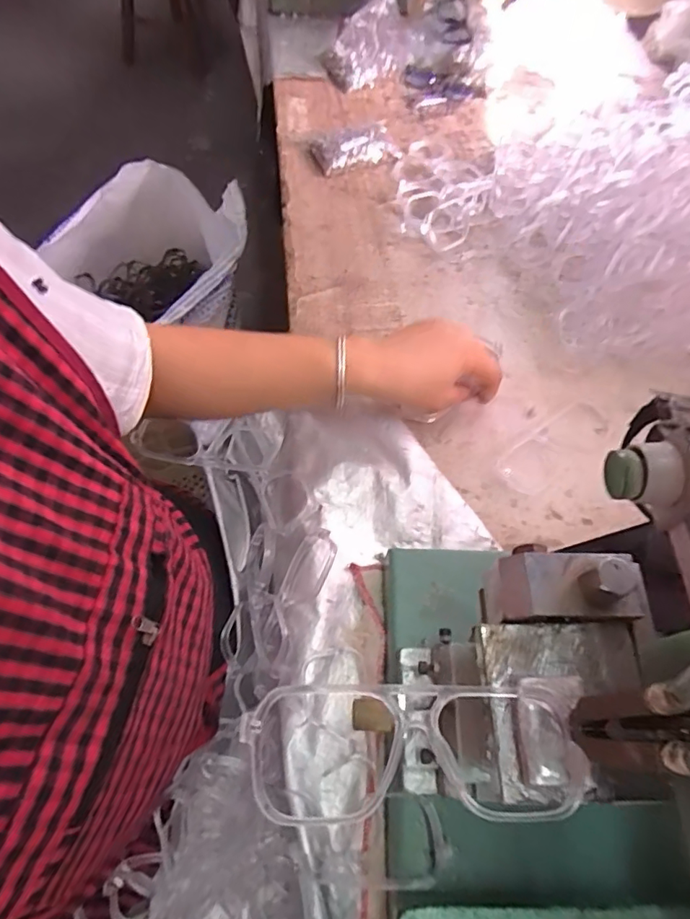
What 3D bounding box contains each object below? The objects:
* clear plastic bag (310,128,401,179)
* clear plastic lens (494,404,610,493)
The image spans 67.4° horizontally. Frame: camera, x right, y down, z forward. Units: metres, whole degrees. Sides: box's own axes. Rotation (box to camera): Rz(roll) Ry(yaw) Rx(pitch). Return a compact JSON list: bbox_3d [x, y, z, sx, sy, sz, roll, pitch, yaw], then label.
[{"bbox_3d":[0.014,-0.438,0.721,0.116,0.032,0.061,-21,64,-12],"label":"clear plastic bag"},{"bbox_3d":[0.210,-0.015,0.520,0.142,0.015,0.051,-36,68,-18],"label":"clear plastic lens"}]

